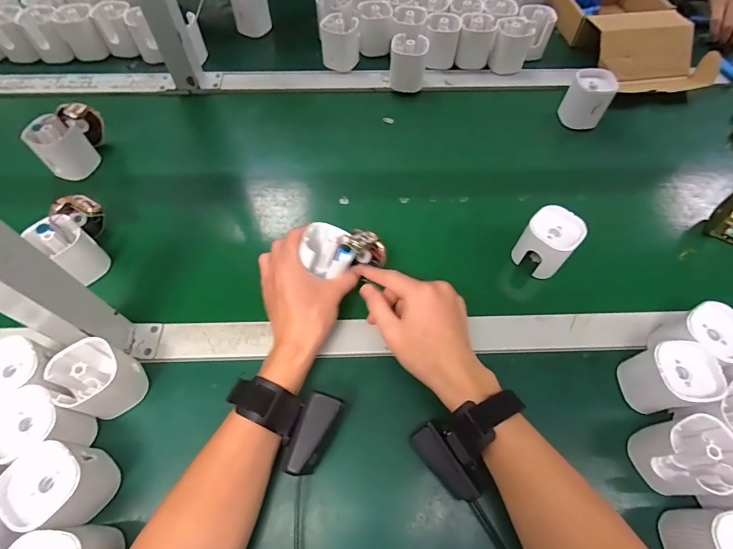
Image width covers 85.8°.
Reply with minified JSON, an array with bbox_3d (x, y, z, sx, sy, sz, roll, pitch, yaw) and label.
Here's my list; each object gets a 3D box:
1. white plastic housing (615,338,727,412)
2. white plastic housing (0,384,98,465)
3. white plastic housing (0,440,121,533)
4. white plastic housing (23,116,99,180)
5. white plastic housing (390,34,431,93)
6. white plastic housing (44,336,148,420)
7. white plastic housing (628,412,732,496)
[{"bbox_3d":[0.282,0.099,0.374,0.059,0.063,0.056,-9,62,-7],"label":"white plastic housing"},{"bbox_3d":[-0.283,0.133,0.346,0.055,0.066,0.057,1,60,-2],"label":"white plastic housing"},{"bbox_3d":[-0.249,0.174,0.327,0.060,0.068,0.058,25,63,11],"label":"white plastic housing"},{"bbox_3d":[-0.406,-0.167,0.530,0.052,0.075,0.059,39,65,18],"label":"white plastic housing"},{"bbox_3d":[0.065,-0.328,0.623,0.056,0.073,0.058,7,60,1],"label":"white plastic housing"},{"bbox_3d":[-0.246,0.099,0.367,0.061,0.068,0.056,39,66,18],"label":"white plastic housing"},{"bbox_3d":[0.277,0.157,0.341,0.055,0.063,0.058,-11,62,-8],"label":"white plastic housing"}]

